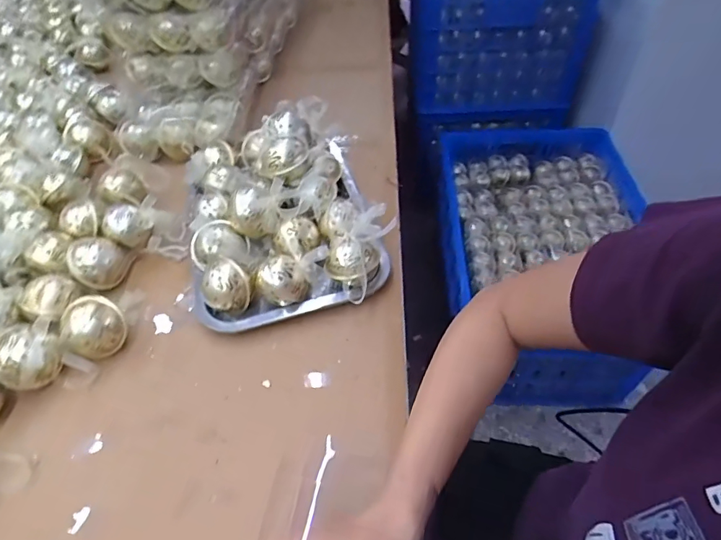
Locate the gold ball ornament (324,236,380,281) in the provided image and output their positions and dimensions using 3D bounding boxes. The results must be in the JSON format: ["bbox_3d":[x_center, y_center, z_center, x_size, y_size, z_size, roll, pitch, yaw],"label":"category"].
[{"bbox_3d":[-0.007,-0.007,0.478,0.048,0.050,0.043,14,52,15],"label":"gold ball ornament"}]

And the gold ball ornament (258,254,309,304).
[{"bbox_3d":[-0.079,0.014,0.469,0.043,0.045,0.043,-2,49,2],"label":"gold ball ornament"}]

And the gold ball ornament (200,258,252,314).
[{"bbox_3d":[-0.137,0.019,0.466,0.044,0.045,0.040,-36,56,-25],"label":"gold ball ornament"}]

